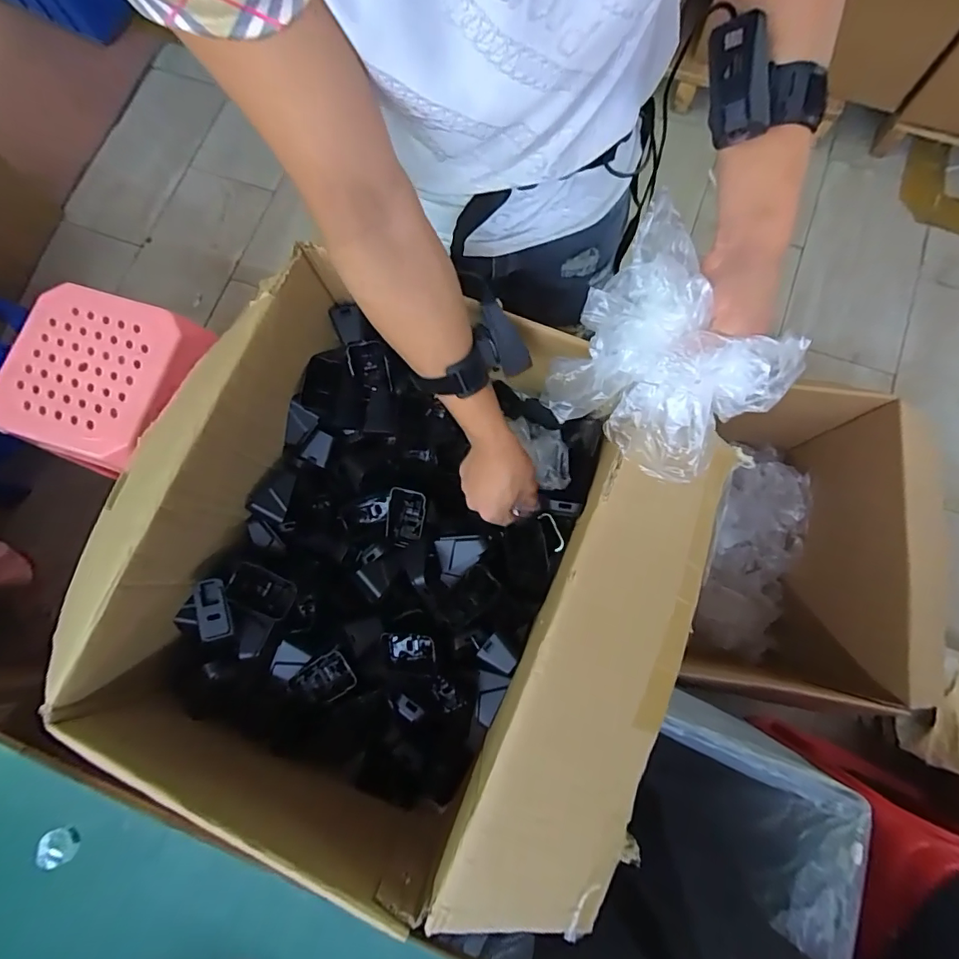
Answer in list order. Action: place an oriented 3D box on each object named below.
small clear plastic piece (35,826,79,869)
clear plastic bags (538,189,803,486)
[{"bbox_3d":[-0.392,0.342,0.458,0.039,0.009,0.031,-30,78,-4],"label":"small clear plastic piece"},{"bbox_3d":[0.147,-0.096,0.375,0.151,0.073,0.157,34,80,9],"label":"clear plastic bags"}]

